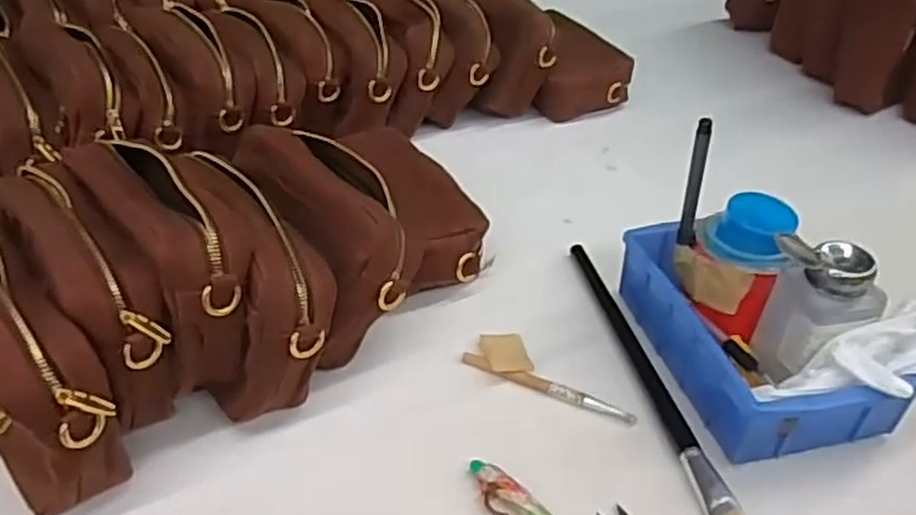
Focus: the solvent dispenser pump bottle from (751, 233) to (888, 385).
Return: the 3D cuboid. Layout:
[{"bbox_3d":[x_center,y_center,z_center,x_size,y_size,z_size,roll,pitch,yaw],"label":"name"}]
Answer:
[{"bbox_3d":[0.248,0.035,0.507,0.064,0.096,0.053,-8,39,-13],"label":"solvent dispenser pump bottle"}]

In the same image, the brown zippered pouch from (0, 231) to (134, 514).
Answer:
[{"bbox_3d":[-0.260,0.061,0.441,0.177,0.120,0.065,32,47,33],"label":"brown zippered pouch"}]

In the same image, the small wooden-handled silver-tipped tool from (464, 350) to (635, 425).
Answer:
[{"bbox_3d":[0.062,0.090,0.526,0.130,0.009,0.010,19,41,20],"label":"small wooden-handled silver-tipped tool"}]

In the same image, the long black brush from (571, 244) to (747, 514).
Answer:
[{"bbox_3d":[0.134,0.078,0.537,0.018,0.014,0.300,-5,38,-10],"label":"long black brush"}]

